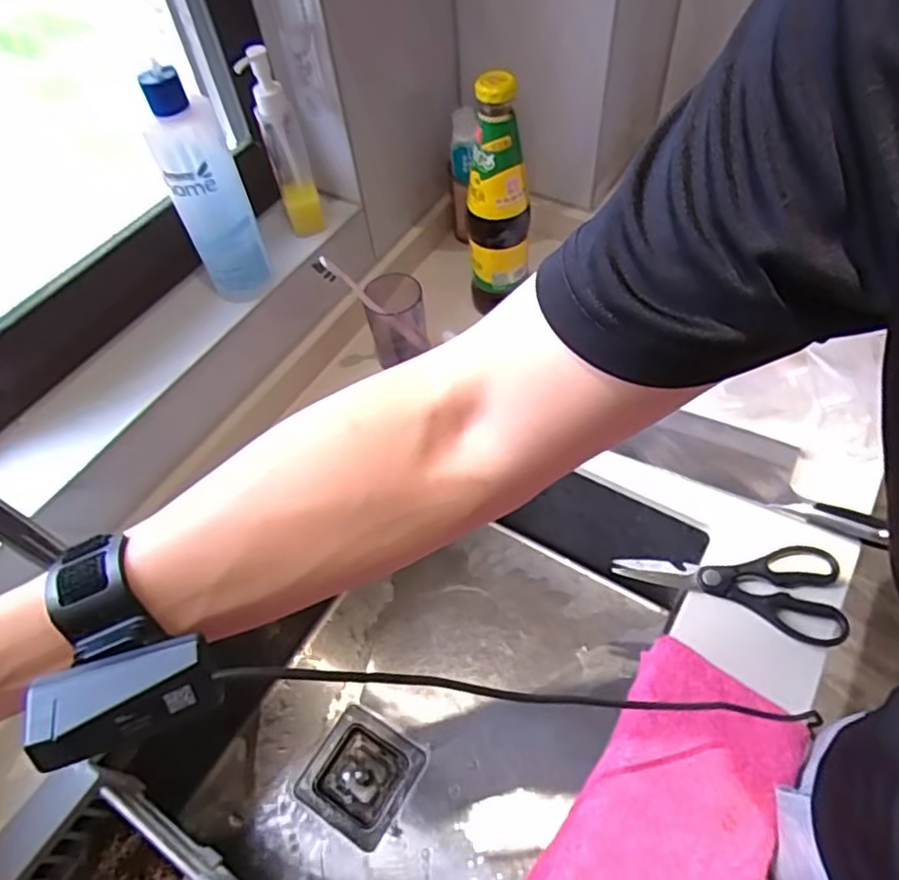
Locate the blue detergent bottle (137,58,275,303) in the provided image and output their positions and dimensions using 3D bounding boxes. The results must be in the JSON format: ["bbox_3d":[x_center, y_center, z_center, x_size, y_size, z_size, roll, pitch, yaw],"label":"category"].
[{"bbox_3d":[-0.225,-0.231,0.598,0.062,0.206,0.067,-24,57,-12],"label":"blue detergent bottle"}]

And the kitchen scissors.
[{"bbox_3d":[0.256,0.117,0.588,0.190,0.012,0.084,17,58,16],"label":"kitchen scissors"}]

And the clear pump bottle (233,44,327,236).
[{"bbox_3d":[-0.166,-0.295,0.652,0.039,0.185,0.030,-13,55,-5],"label":"clear pump bottle"}]

